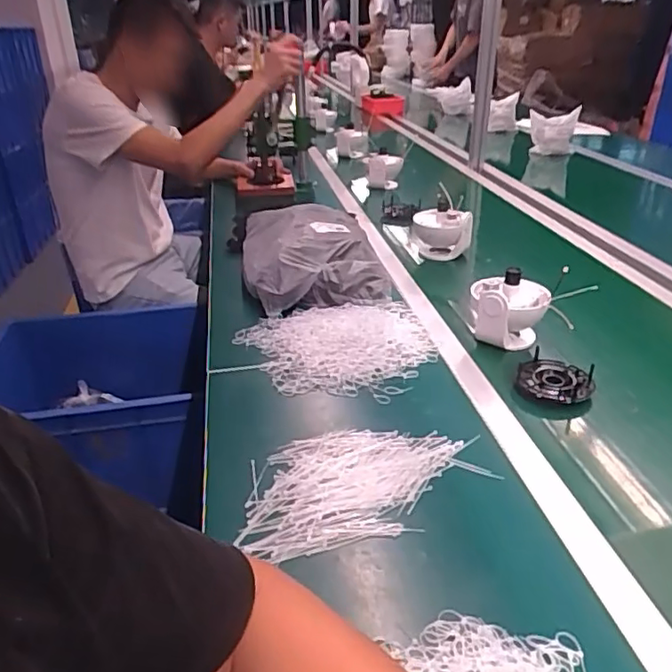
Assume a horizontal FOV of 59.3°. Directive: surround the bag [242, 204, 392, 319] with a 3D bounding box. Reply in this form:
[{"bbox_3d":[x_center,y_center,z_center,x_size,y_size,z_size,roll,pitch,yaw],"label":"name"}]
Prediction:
[{"bbox_3d":[-0.054,-0.163,1.129,0.246,0.095,0.324,-7,30,-11],"label":"bag"}]

